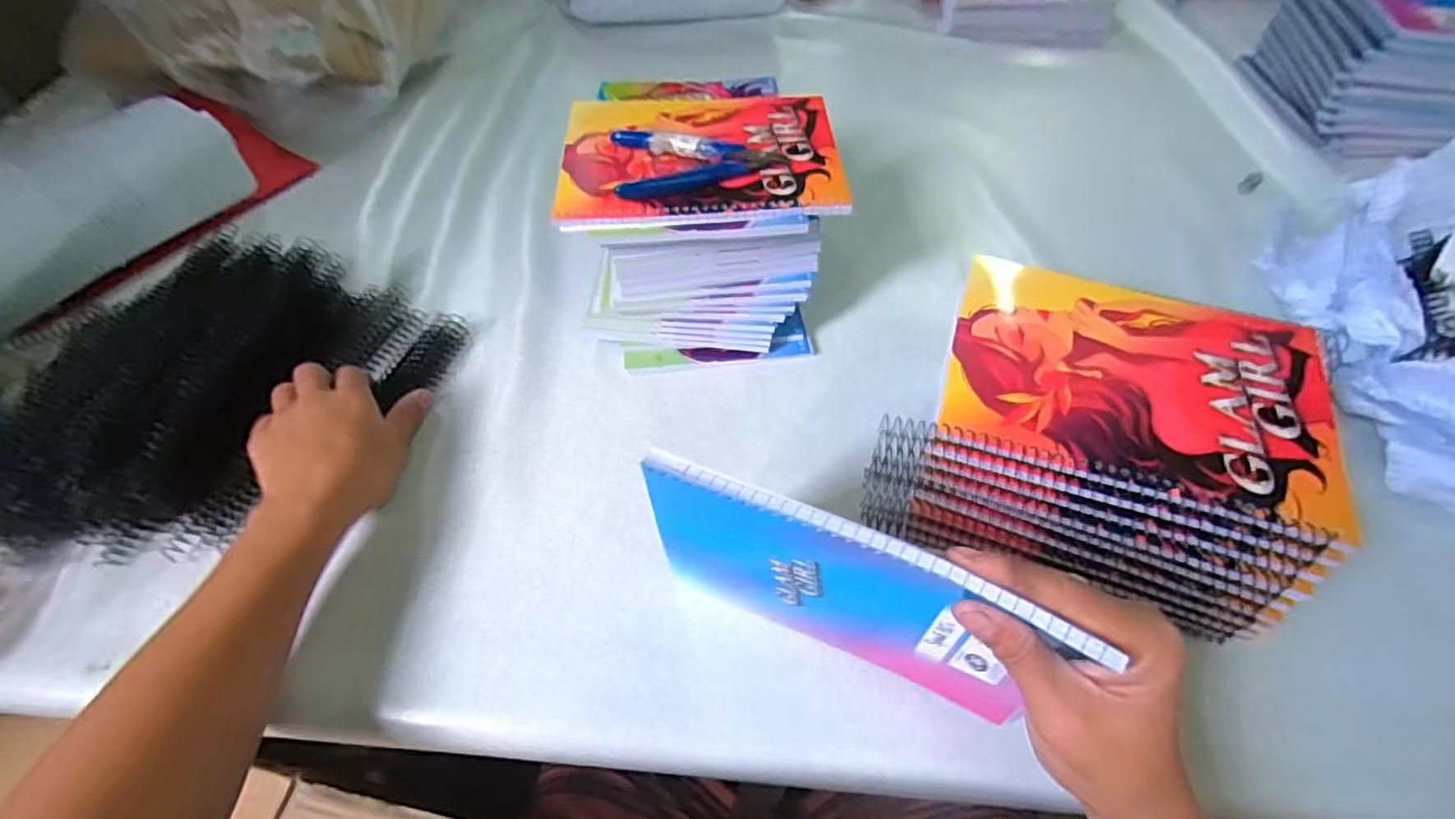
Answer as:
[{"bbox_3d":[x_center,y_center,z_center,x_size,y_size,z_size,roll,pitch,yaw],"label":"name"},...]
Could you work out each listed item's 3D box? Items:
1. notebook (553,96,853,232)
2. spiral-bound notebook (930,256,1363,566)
[{"bbox_3d":[-0.020,-0.186,0.454,0.194,0.008,0.154,-3,55,-2],"label":"notebook"},{"bbox_3d":[0.227,-0.017,0.354,0.193,0.013,0.151,16,56,12],"label":"spiral-bound notebook"}]

